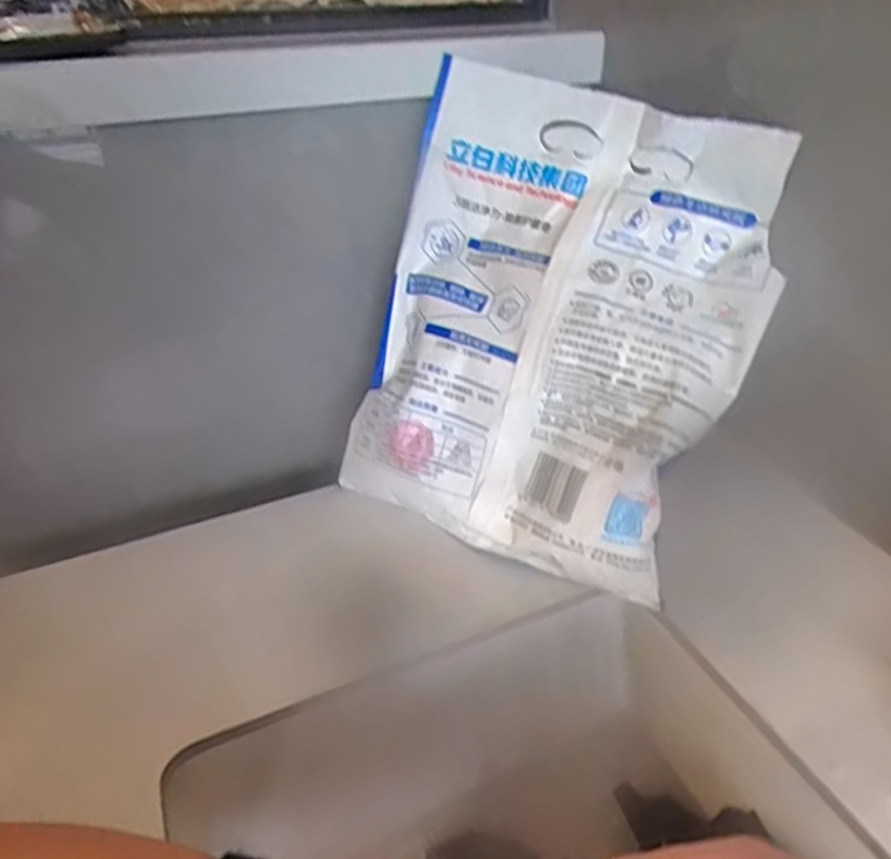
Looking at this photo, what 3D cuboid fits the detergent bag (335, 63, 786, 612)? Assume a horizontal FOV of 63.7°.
[{"bbox_3d":[0.068,-0.070,0.473,0.247,0.309,0.046,18,1,23],"label":"detergent bag"}]

